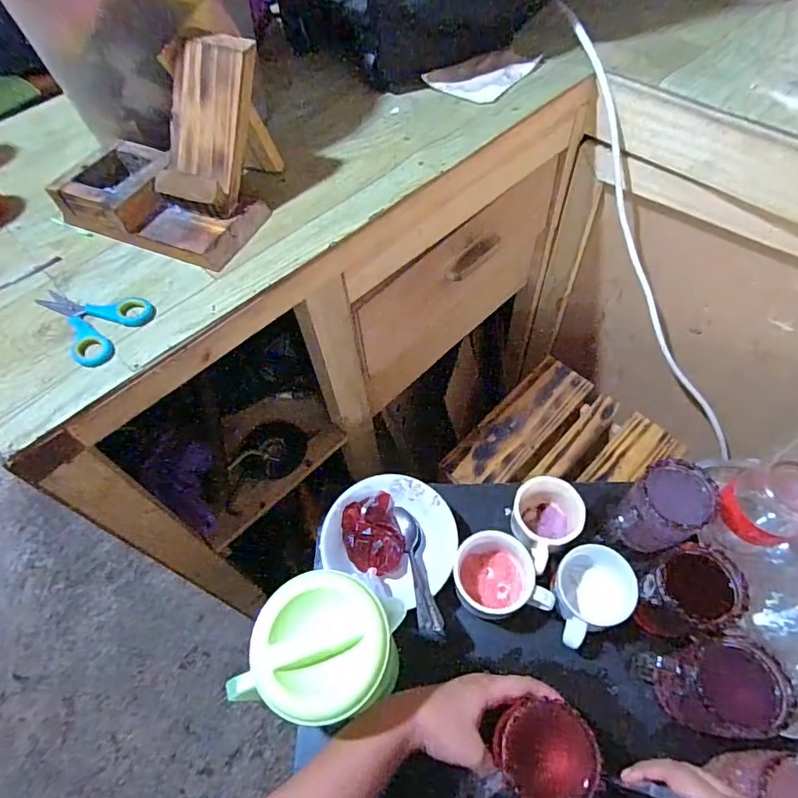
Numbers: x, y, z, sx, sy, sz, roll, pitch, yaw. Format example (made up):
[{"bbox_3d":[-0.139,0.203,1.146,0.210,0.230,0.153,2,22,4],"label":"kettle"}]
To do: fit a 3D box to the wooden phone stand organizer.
[{"bbox_3d":[-0.231,-0.251,0.496,0.200,0.124,0.171,20,62,16],"label":"wooden phone stand organizer"}]

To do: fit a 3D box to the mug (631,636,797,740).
[{"bbox_3d":[0.289,0.267,0.463,0.083,0.107,0.075,-14,58,-4],"label":"mug"}]

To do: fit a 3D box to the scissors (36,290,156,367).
[{"bbox_3d":[-0.278,-0.080,0.458,0.112,0.006,0.076,38,68,24],"label":"scissors"}]

